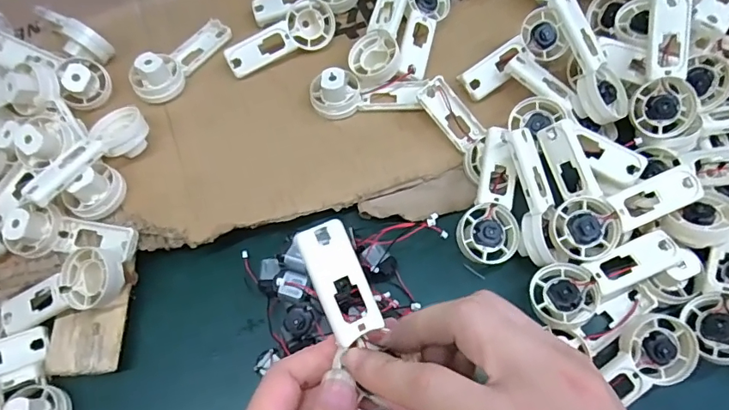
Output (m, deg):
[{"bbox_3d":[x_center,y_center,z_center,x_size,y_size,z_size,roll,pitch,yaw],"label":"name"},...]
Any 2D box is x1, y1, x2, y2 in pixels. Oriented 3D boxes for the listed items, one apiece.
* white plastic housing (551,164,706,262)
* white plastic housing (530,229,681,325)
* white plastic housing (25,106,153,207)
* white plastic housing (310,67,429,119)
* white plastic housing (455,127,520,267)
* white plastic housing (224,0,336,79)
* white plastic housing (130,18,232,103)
[{"bbox_3d":[0.163,0.003,0.310,0.092,0.019,0.040,-25,65,6],"label":"white plastic housing"},{"bbox_3d":[0.150,0.045,0.312,0.092,0.028,0.038,-26,65,-8],"label":"white plastic housing"},{"bbox_3d":[-0.192,-0.032,0.347,0.037,0.036,0.092,25,69,15],"label":"white plastic housing"},{"bbox_3d":[0.002,-0.088,0.373,0.087,0.025,0.033,0,64,4],"label":"white plastic housing"},{"bbox_3d":[0.087,-0.006,0.332,0.039,0.017,0.091,7,85,7],"label":"white plastic housing"},{"bbox_3d":[-0.070,-0.138,0.401,0.092,0.038,0.022,-27,22,-13],"label":"white plastic housing"},{"bbox_3d":[-0.148,-0.121,0.393,0.033,0.032,0.092,33,71,18],"label":"white plastic housing"}]

